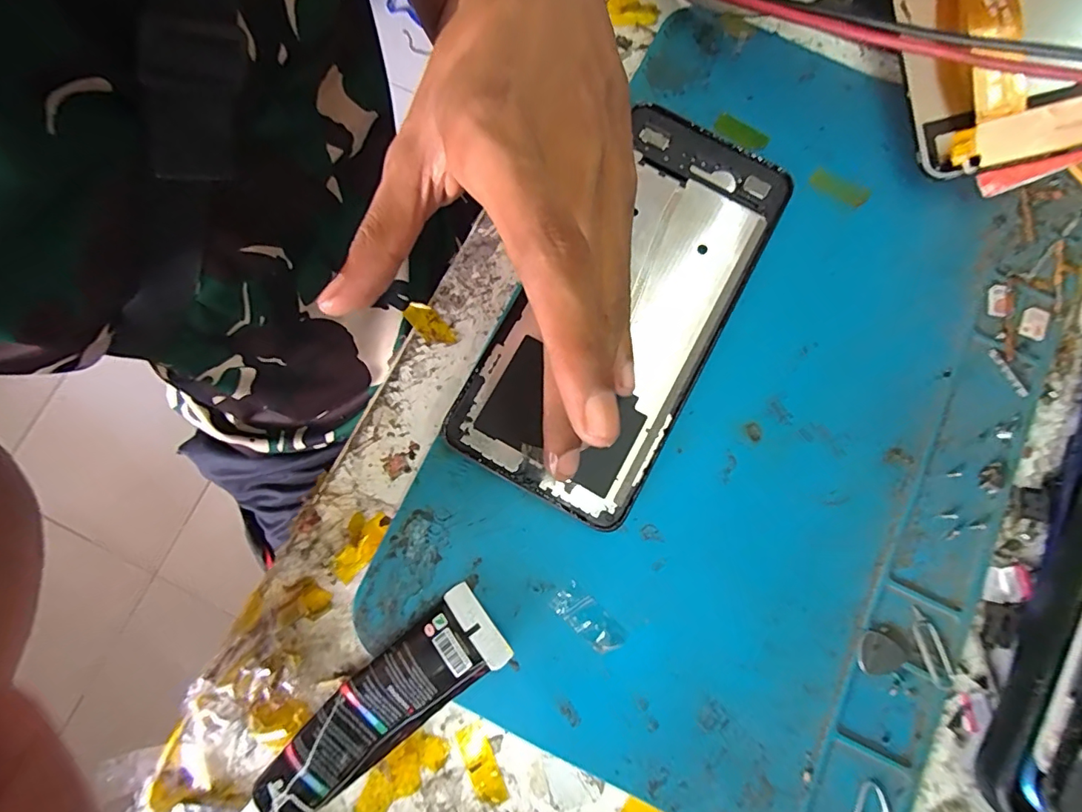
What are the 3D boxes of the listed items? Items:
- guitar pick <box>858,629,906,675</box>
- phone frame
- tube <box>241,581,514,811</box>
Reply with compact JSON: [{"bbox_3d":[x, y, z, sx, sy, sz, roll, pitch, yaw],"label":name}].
[{"bbox_3d":[0.119,0.087,0.174,0.015,0.004,0.014,0,80,2],"label":"guitar pick"},{"bbox_3d":[0.035,-0.037,0.192,0.074,0.006,0.160,34,81,6],"label":"phone frame"},{"bbox_3d":[-0.059,0.103,0.162,0.104,0.016,0.026,-39,82,-7],"label":"tube"}]

